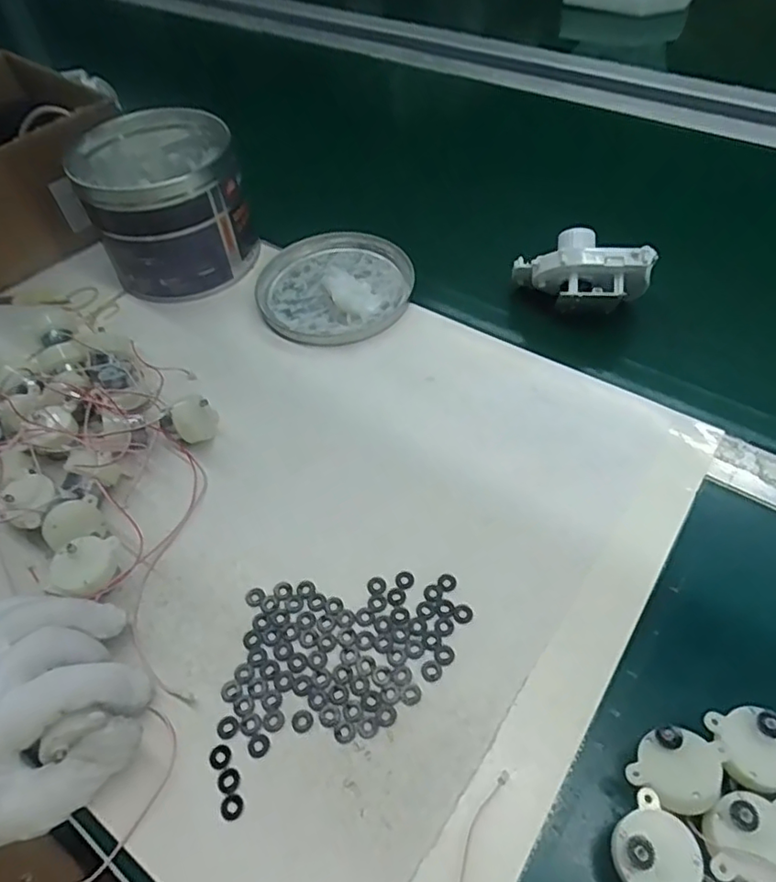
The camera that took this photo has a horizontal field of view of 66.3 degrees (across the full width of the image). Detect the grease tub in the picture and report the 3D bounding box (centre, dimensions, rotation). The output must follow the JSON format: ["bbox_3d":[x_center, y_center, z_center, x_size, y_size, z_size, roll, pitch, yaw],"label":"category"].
[{"bbox_3d":[-0.186,-0.201,0.511,0.127,0.104,0.135,-2,52,3],"label":"grease tub"}]

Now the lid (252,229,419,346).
[{"bbox_3d":[-0.044,-0.133,0.502,0.127,0.016,0.131,-11,52,-4],"label":"lid"}]

